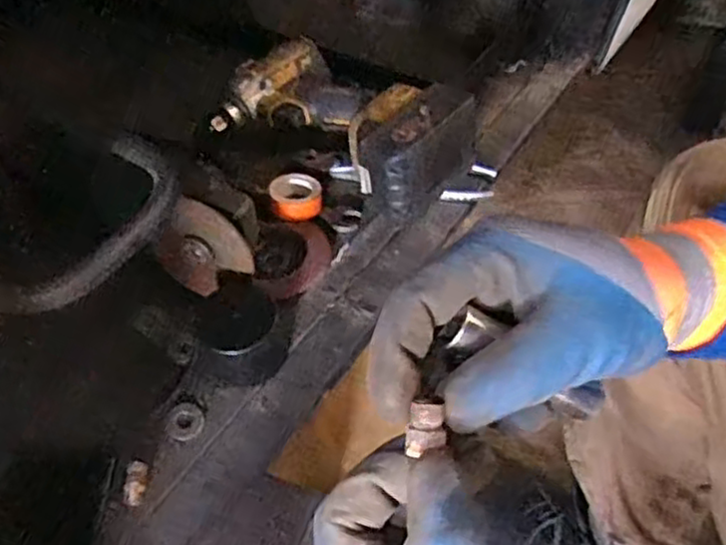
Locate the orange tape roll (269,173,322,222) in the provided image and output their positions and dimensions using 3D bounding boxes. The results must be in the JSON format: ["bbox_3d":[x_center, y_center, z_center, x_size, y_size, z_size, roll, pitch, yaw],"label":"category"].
[{"bbox_3d":[-0.060,-0.068,0.653,0.044,0.020,0.050,-9,49,-4],"label":"orange tape roll"}]

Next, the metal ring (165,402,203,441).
[{"bbox_3d":[-0.131,0.110,0.534,0.027,0.005,0.028,18,61,1],"label":"metal ring"}]

